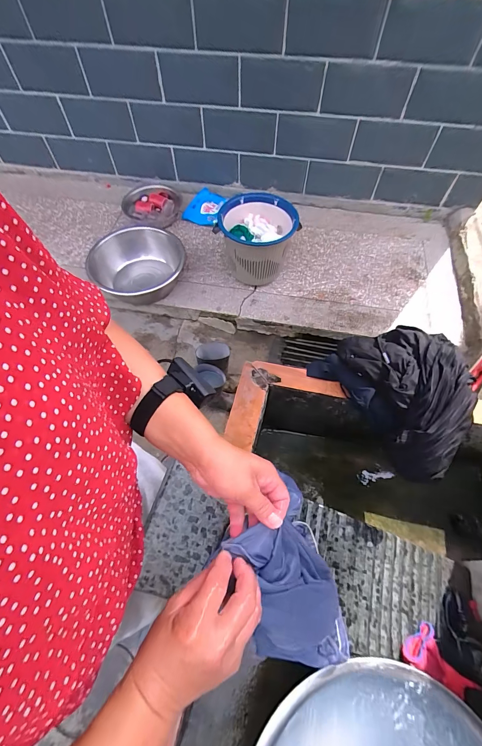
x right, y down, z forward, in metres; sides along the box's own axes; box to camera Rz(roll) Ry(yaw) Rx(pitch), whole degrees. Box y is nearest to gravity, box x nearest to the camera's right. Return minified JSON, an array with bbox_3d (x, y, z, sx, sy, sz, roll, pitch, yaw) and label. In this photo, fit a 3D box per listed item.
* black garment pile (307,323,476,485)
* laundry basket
[{"bbox_3d":[0.324,0.025,0.626,0.217,0.124,0.299,-27,64,-14],"label":"black garment pile"},{"bbox_3d":[0.081,-0.666,1.585,0.371,0.292,0.353,14,61,8],"label":"laundry basket"}]

